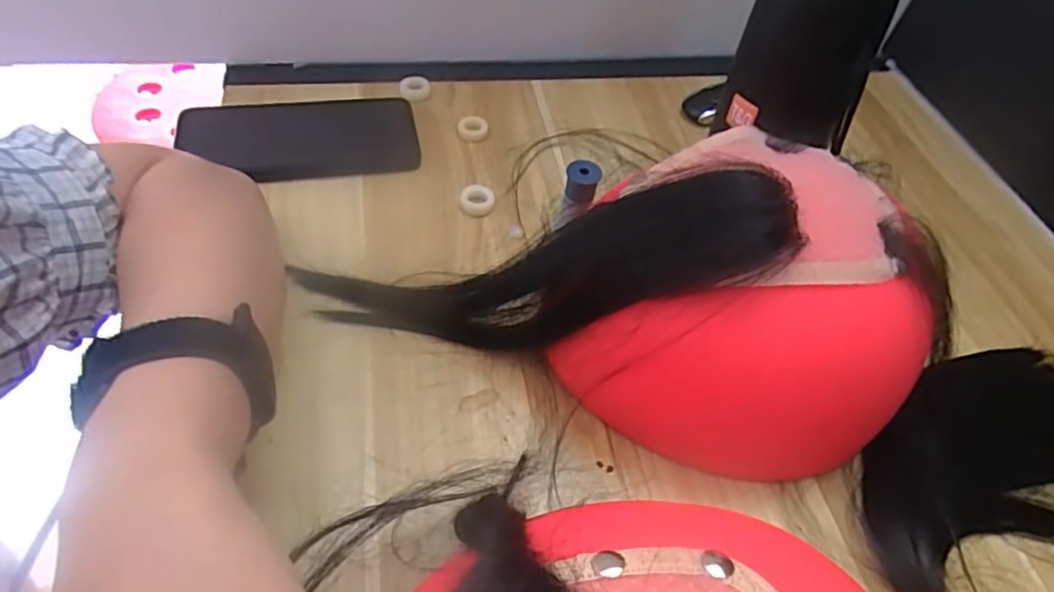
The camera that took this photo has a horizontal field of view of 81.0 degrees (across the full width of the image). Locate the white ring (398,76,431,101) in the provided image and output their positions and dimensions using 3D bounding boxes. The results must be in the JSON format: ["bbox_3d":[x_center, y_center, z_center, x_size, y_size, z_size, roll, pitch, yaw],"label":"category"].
[{"bbox_3d":[-0.089,-0.165,0.489,0.023,0.008,0.023,3,52,-4],"label":"white ring"}]

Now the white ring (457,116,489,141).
[{"bbox_3d":[-0.040,-0.125,0.462,0.022,0.011,0.022,3,52,-4],"label":"white ring"}]

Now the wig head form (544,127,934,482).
[{"bbox_3d":[0.095,0.012,0.298,0.139,0.130,0.139,3,52,-4],"label":"wig head form"}]

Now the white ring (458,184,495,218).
[{"bbox_3d":[-0.033,-0.065,0.416,0.023,0.010,0.023,3,52,-4],"label":"white ring"}]

